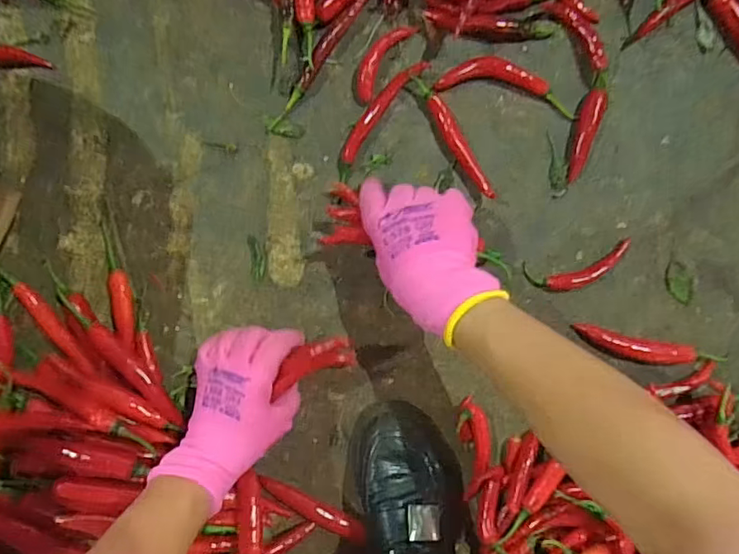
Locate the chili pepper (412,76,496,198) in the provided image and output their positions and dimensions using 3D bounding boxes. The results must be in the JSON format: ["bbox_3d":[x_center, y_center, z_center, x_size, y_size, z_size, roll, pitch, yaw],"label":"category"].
[{"bbox_3d":[0.083,-0.134,0.527,0.017,0.016,0.133,-30,95,-1],"label":"chili pepper"}]

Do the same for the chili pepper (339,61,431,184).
[{"bbox_3d":[0.008,-0.153,0.523,0.024,0.013,0.135,35,91,-4],"label":"chili pepper"}]

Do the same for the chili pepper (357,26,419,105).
[{"bbox_3d":[0.011,-0.208,0.522,0.027,0.014,0.085,33,92,-4],"label":"chili pepper"}]

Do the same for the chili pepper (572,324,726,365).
[{"bbox_3d":[0.278,0.074,0.543,0.146,0.030,0.025,11,93,-3],"label":"chili pepper"}]

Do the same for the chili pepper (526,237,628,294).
[{"bbox_3d":[0.209,-0.008,0.539,0.109,0.014,0.036,-12,94,-2],"label":"chili pepper"}]

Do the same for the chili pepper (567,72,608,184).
[{"bbox_3d":[0.216,-0.146,0.537,0.022,0.013,0.103,12,93,-4],"label":"chili pepper"}]

